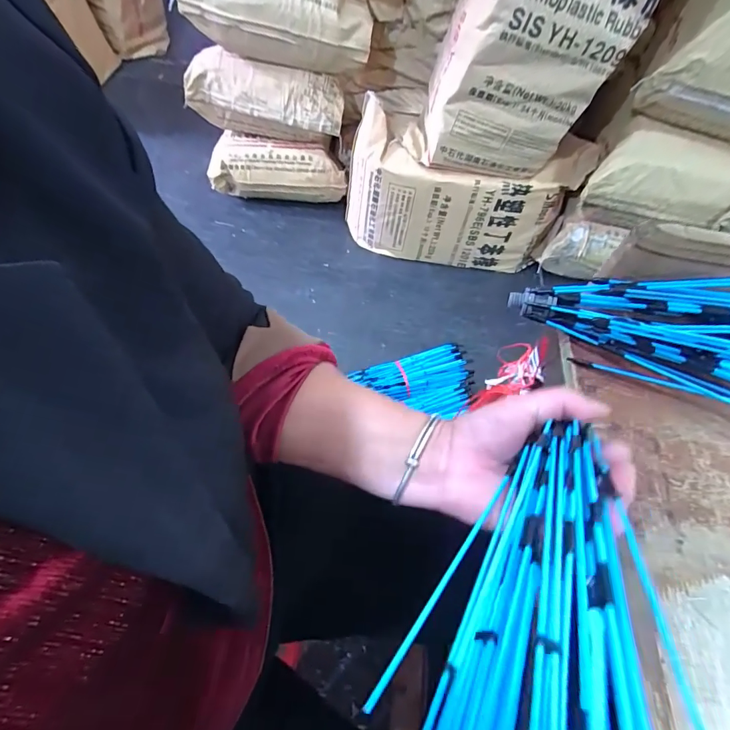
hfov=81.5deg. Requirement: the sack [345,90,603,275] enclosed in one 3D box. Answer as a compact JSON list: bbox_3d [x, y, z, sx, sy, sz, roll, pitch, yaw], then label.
[{"bbox_3d":[0.317,-0.533,1.406,0.749,0.384,0.214,9,57,1],"label":"sack"}]

